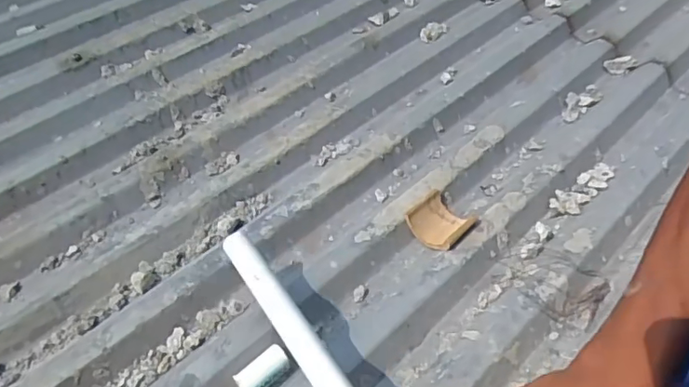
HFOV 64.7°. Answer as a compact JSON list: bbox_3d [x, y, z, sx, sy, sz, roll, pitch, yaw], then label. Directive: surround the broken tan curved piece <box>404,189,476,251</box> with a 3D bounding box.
[{"bbox_3d":[0.108,0.033,0.611,0.055,0.022,0.060,-33,58,-32],"label":"broken tan curved piece"}]

